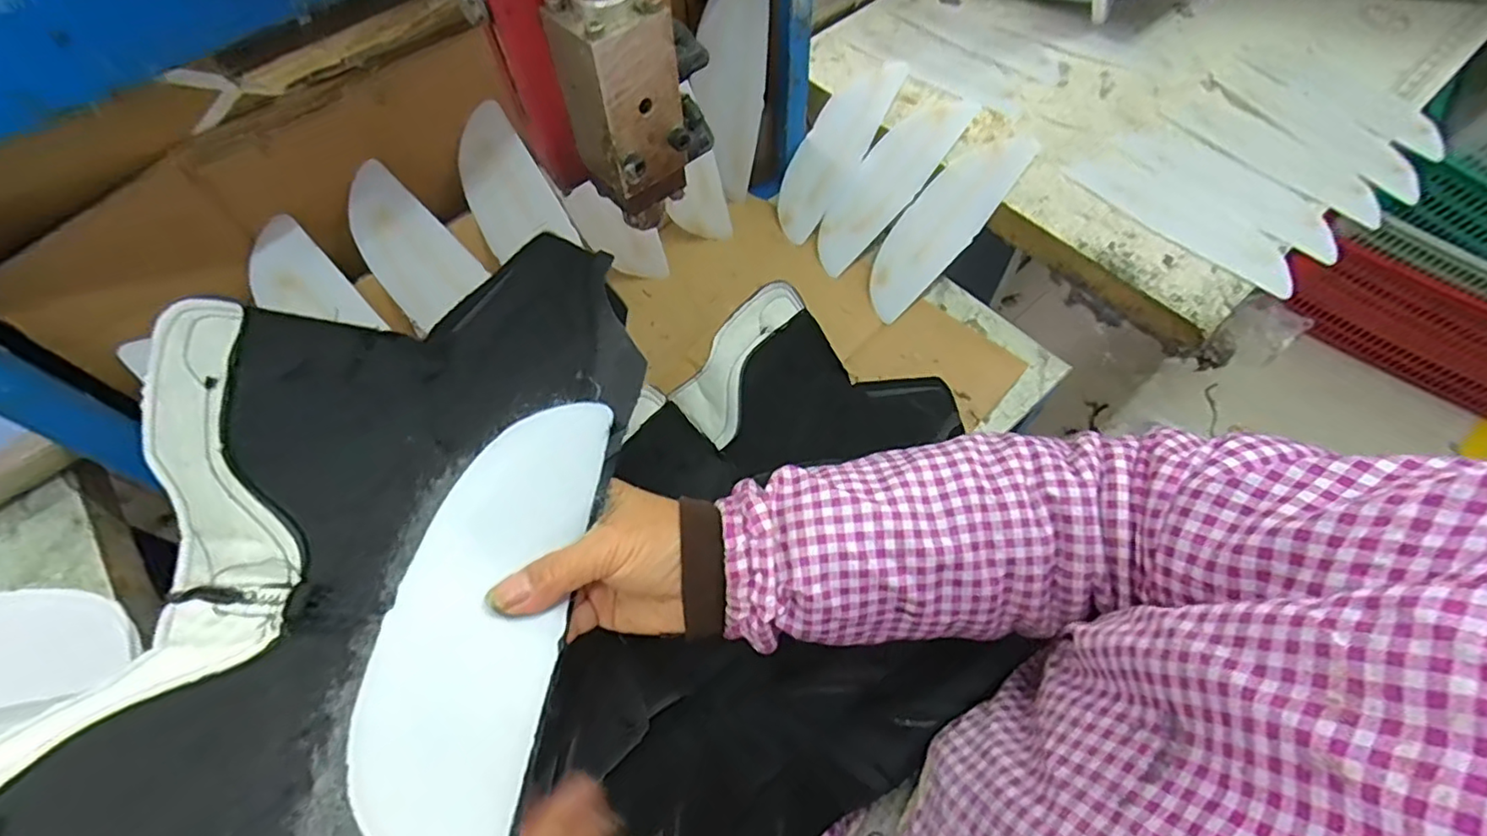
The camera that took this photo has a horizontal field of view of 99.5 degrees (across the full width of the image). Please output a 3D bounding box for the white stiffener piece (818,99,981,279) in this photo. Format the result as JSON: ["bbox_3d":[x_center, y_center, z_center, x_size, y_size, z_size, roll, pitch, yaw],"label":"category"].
[{"bbox_3d":[0.156,-0.254,0.666,0.069,0.018,0.241,37,84,20],"label":"white stiffener piece"}]

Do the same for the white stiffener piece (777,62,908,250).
[{"bbox_3d":[0.102,-0.303,0.700,0.074,0.025,0.235,31,89,17],"label":"white stiffener piece"}]

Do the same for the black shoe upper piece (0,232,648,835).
[{"bbox_3d":[-0.163,0.059,0.251,0.195,0.104,0.343,2,61,3],"label":"black shoe upper piece"}]

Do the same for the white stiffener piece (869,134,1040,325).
[{"bbox_3d":[0.204,-0.201,0.636,0.071,0.019,0.234,41,91,21],"label":"white stiffener piece"}]

